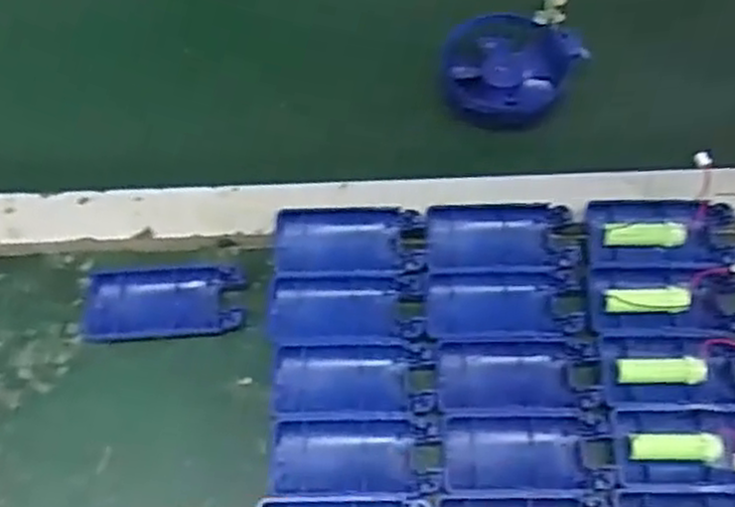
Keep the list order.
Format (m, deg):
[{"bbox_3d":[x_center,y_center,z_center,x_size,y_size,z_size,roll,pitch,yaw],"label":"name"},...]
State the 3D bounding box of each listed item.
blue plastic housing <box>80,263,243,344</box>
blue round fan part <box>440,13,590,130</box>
[{"bbox_3d":[-0.126,0.031,0.489,0.097,0.012,0.044,-2,64,-1],"label":"blue plastic housing"},{"bbox_3d":[0.101,-0.137,0.569,0.090,0.020,0.103,31,67,14],"label":"blue round fan part"}]

